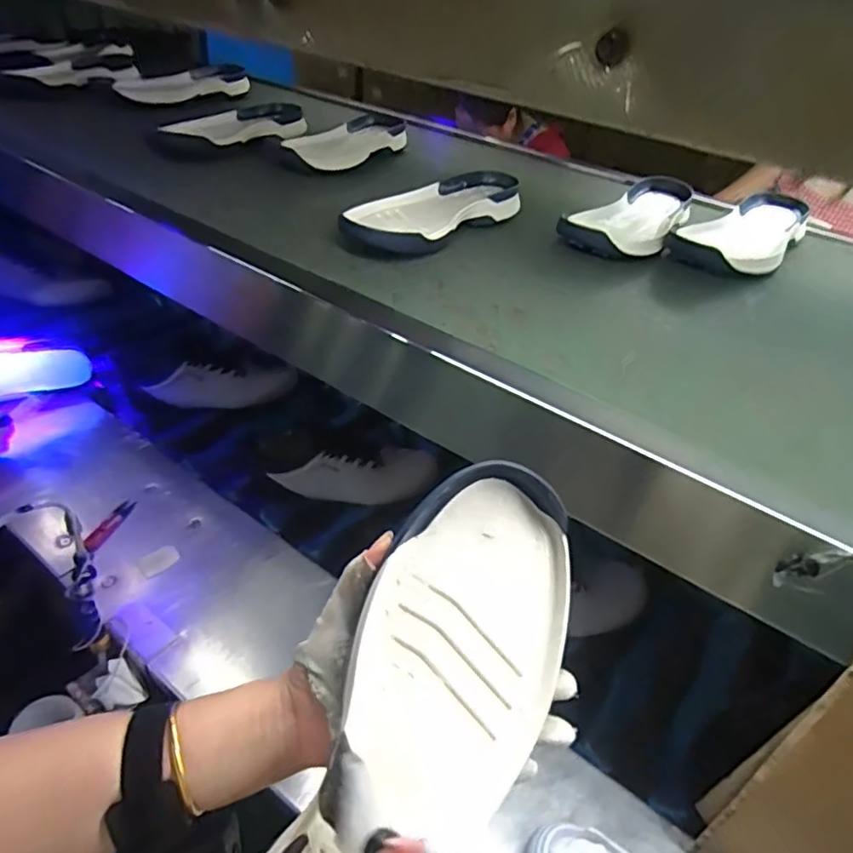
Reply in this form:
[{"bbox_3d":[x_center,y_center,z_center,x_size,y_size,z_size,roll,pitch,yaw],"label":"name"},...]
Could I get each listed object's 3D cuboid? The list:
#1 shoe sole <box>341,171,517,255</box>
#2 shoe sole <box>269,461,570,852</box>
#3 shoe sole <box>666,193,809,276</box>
[{"bbox_3d":[0.005,-0.278,0.768,0.125,0.047,0.279,30,44,27],"label":"shoe sole"},{"bbox_3d":[-0.003,0.180,0.324,0.116,0.035,0.329,27,71,-3],"label":"shoe sole"},{"bbox_3d":[0.454,-0.271,0.835,0.125,0.039,0.324,33,45,28],"label":"shoe sole"}]

